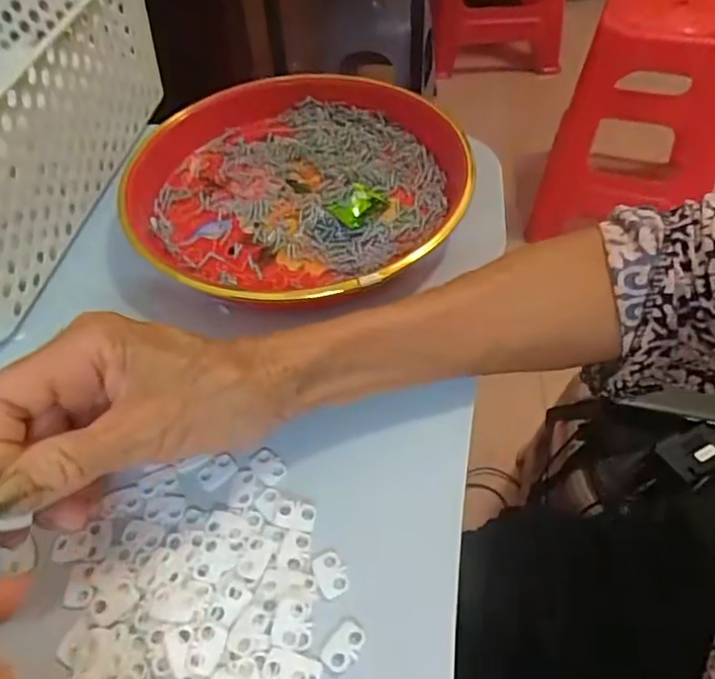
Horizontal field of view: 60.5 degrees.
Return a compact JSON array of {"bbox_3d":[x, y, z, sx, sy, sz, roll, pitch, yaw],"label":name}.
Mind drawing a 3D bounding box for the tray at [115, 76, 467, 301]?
[{"bbox_3d":[-0.040,-0.101,0.399,0.211,0.038,0.214,-2,51,2],"label":"tray"}]

